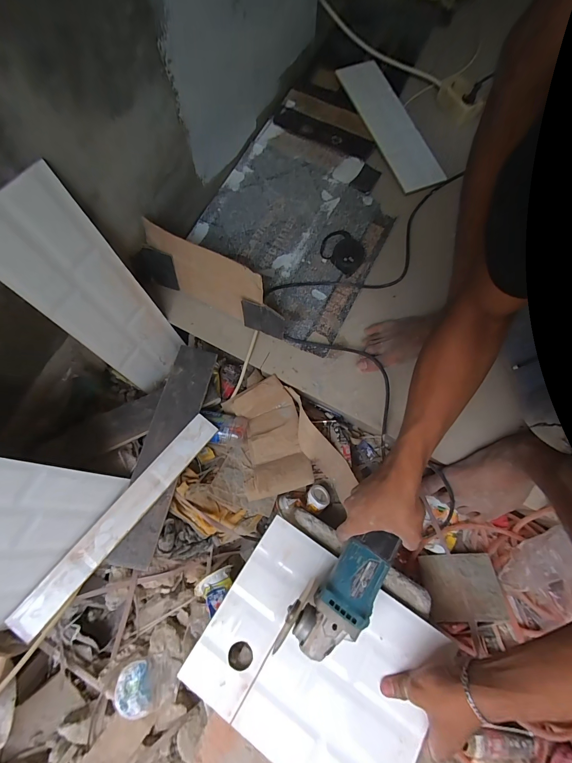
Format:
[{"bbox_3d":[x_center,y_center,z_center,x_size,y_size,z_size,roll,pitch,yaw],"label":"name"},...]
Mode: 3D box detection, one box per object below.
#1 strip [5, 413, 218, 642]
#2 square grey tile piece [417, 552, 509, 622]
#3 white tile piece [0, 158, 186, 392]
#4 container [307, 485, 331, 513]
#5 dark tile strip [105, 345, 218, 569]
[{"bbox_3d":[-0.263,0.215,0.502,0.052,0.010,0.387,40,69,1],"label":"strip"},{"bbox_3d":[0.301,0.350,0.522,0.117,0.008,0.096,-7,52,9],"label":"square grey tile piece"},{"bbox_3d":[-0.297,-0.120,0.513,0.016,0.405,0.139,27,71,20],"label":"white tile piece"},{"bbox_3d":[0.057,0.219,0.562,0.040,0.037,0.049,30,38,6],"label":"container"},{"bbox_3d":[-0.220,0.117,0.559,0.076,0.012,0.391,16,71,-6],"label":"dark tile strip"}]

